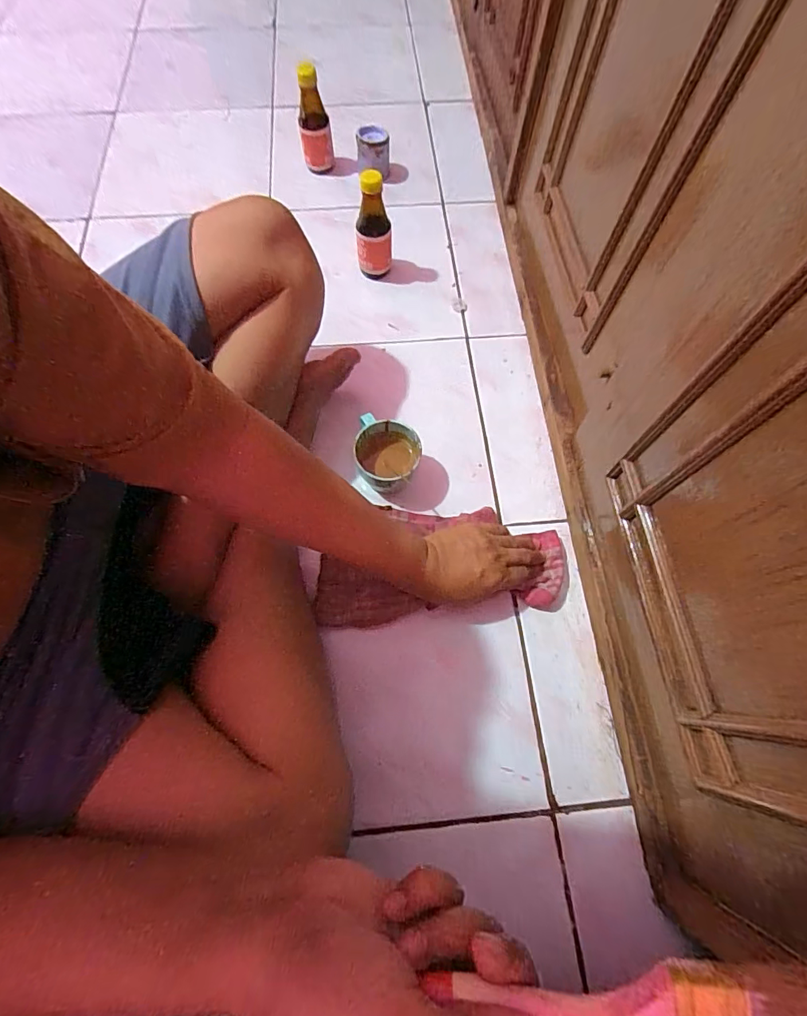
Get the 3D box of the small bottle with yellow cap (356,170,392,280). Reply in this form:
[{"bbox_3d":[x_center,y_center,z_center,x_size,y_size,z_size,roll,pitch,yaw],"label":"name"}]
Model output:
[{"bbox_3d":[-0.043,-0.408,0.638,0.049,0.147,0.046,-1,66,0],"label":"small bottle with yellow cap"}]

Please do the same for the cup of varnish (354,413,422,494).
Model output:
[{"bbox_3d":[-0.019,-0.062,0.544,0.079,0.060,0.069,14,67,6],"label":"cup of varnish"}]

